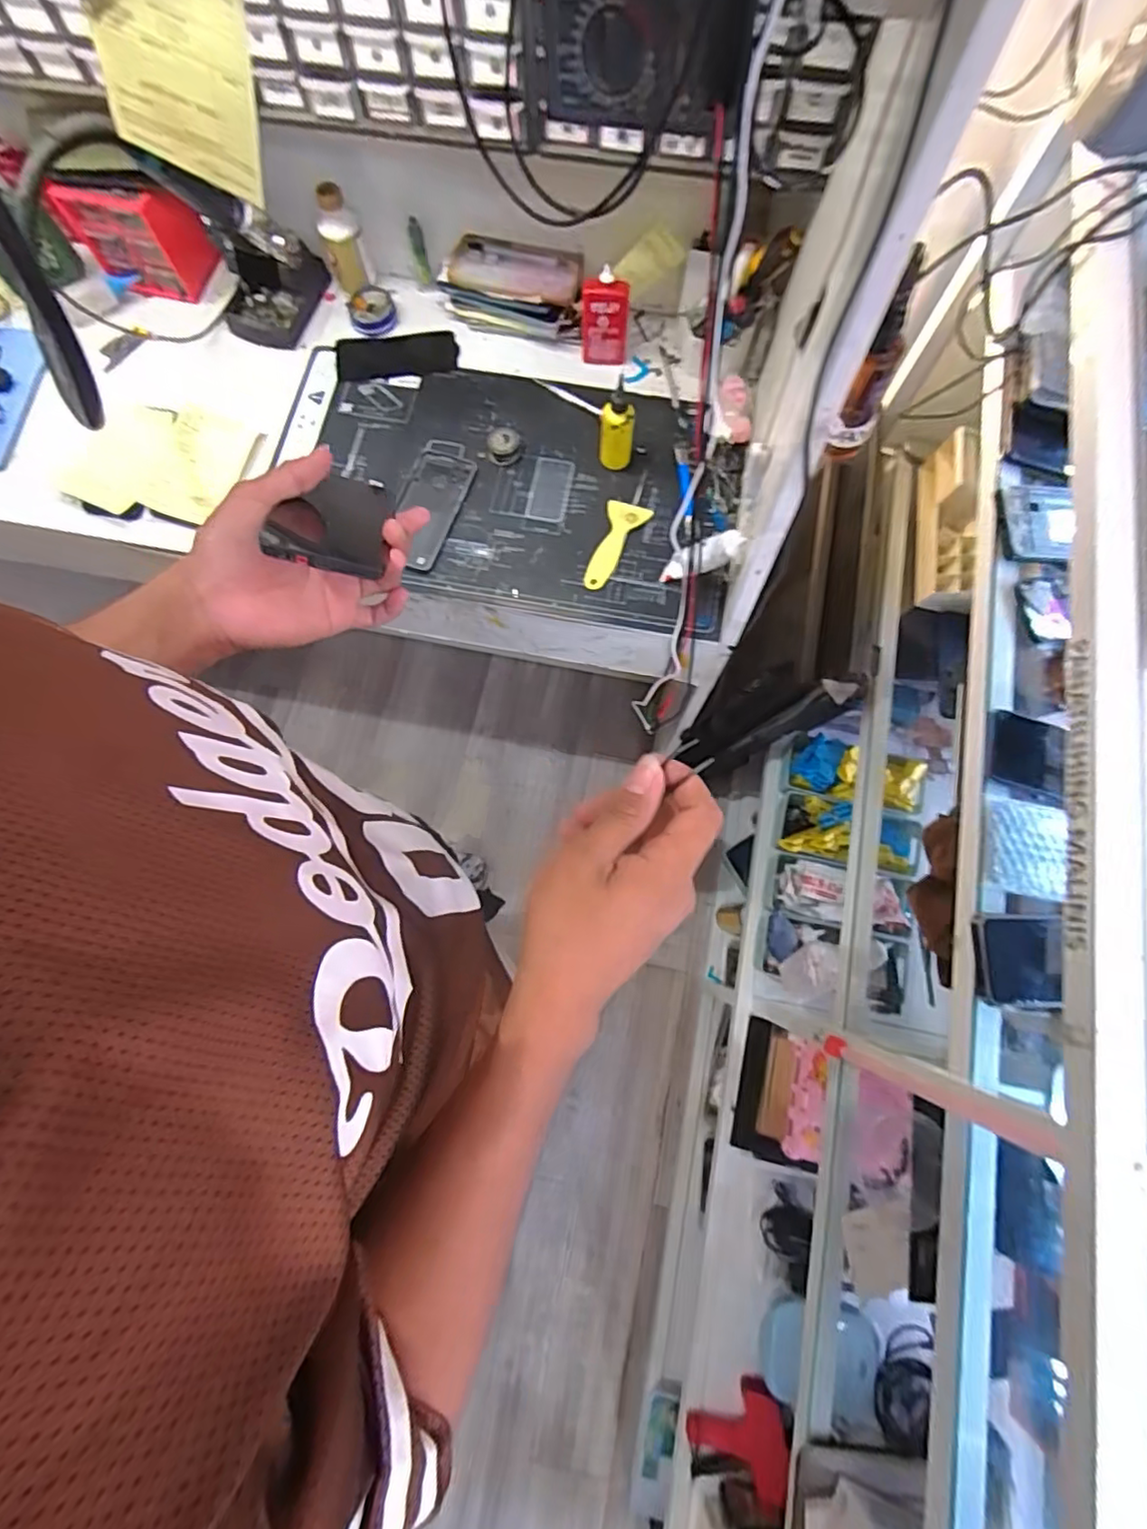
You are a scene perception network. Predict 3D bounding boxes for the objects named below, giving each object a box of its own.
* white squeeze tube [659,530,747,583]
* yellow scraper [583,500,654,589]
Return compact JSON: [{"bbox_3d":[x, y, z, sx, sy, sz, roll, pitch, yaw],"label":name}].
[{"bbox_3d":[0.142,-0.230,0.696,0.031,0.124,0.032,25,75,-30],"label":"white squeeze tube"},{"bbox_3d":[0.048,-0.269,0.757,0.051,0.009,0.122,23,77,6],"label":"yellow scraper"}]

